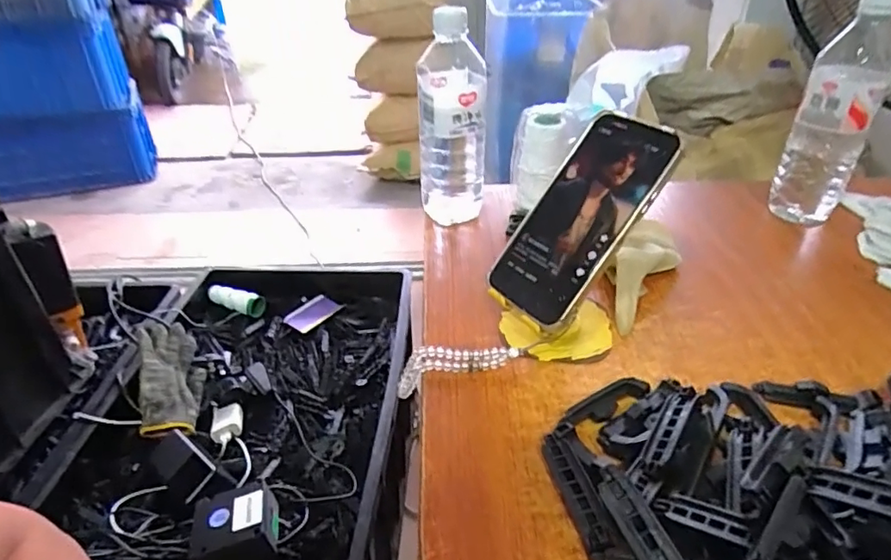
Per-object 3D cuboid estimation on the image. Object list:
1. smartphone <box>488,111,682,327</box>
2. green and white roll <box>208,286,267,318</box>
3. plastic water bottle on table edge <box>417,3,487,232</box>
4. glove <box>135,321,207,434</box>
[{"bbox_3d":[0.102,-0.049,0.415,0.009,0.167,0.083,31,5,-47],"label":"smartphone"},{"bbox_3d":[-0.400,0.039,1.037,0.120,0.035,0.034,14,37,20],"label":"green and white roll"},{"bbox_3d":[0.007,-0.151,0.573,0.071,0.226,0.067,-1,35,-1],"label":"plastic water bottle on table edge"},{"bbox_3d":[-0.414,0.144,0.821,0.078,0.082,0.190,-12,37,-17],"label":"glove"}]

